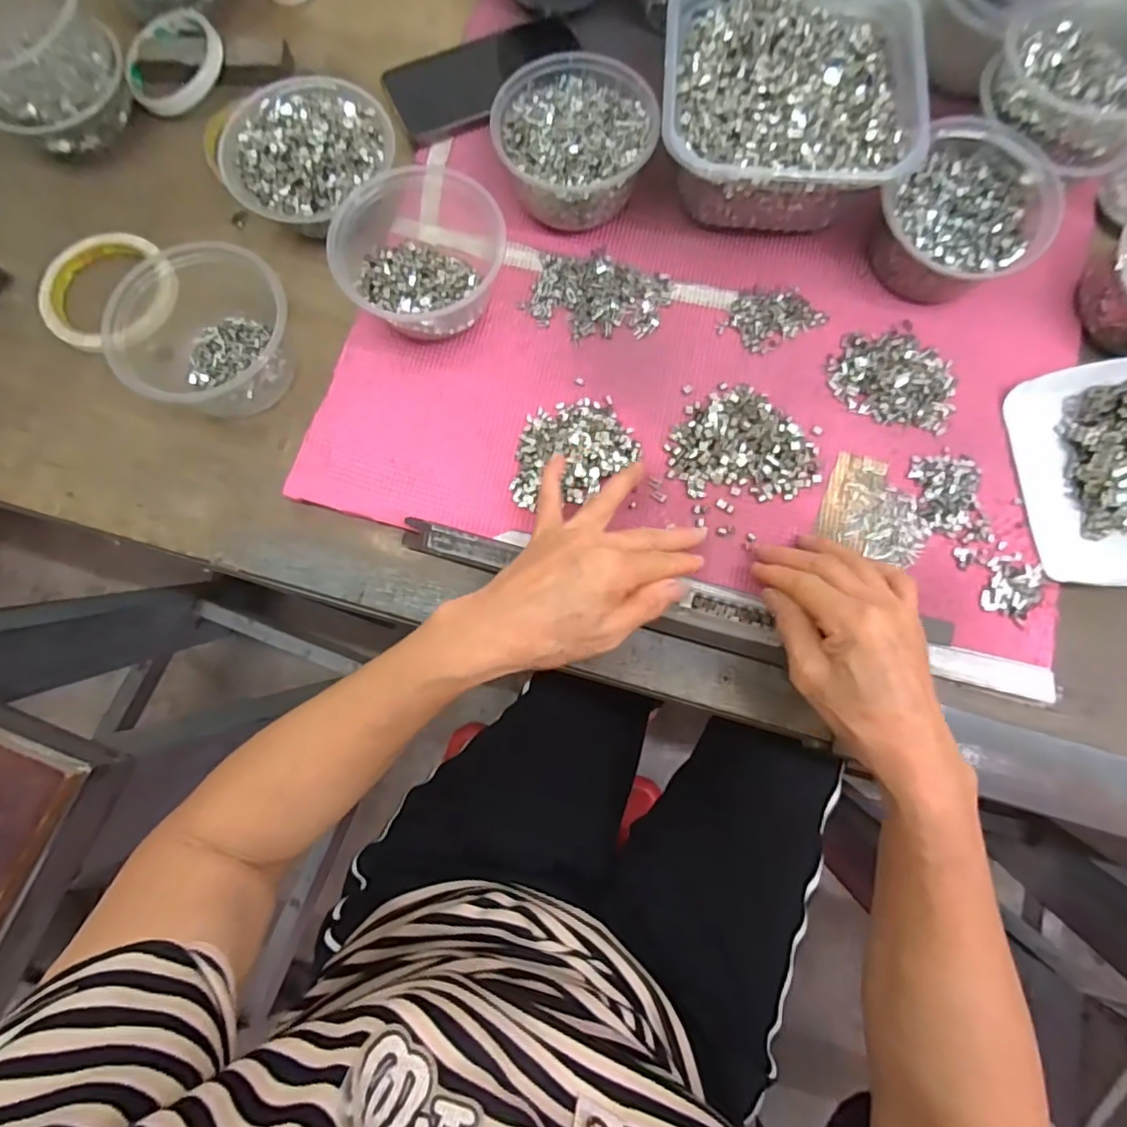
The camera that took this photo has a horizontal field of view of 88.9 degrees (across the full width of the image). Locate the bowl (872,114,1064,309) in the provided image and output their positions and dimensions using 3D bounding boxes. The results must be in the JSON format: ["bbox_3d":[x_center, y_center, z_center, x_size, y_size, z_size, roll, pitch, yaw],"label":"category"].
[{"bbox_3d":[0.280,-0.242,0.409,0.101,0.060,0.110,0,79,0],"label":"bowl"}]

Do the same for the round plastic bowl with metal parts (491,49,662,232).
[{"bbox_3d":[0.009,-0.306,0.426,0.110,0.052,0.110,0,79,0],"label":"round plastic bowl with metal parts"}]

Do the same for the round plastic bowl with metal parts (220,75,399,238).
[{"bbox_3d":[-0.187,-0.298,0.429,0.120,0.053,0.113,10,77,2],"label":"round plastic bowl with metal parts"}]

